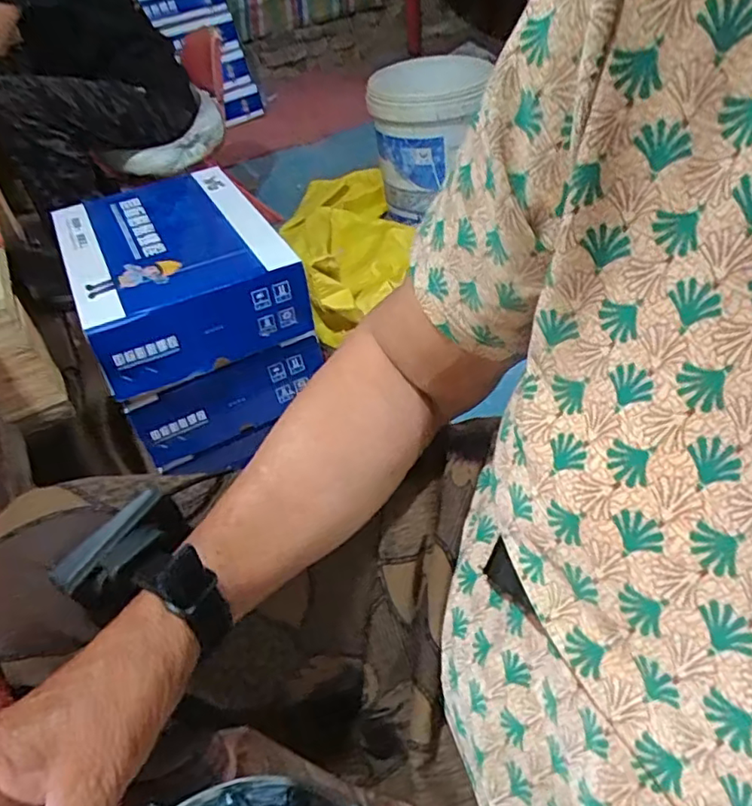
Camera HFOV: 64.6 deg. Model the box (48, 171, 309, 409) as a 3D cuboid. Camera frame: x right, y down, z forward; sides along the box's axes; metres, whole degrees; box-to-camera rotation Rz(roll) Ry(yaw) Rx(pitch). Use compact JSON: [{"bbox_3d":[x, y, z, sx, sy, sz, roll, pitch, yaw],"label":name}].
[{"bbox_3d":[-0.307,-0.206,0.929,0.290,0.145,0.403,-23,45,-16],"label":"box"}]

